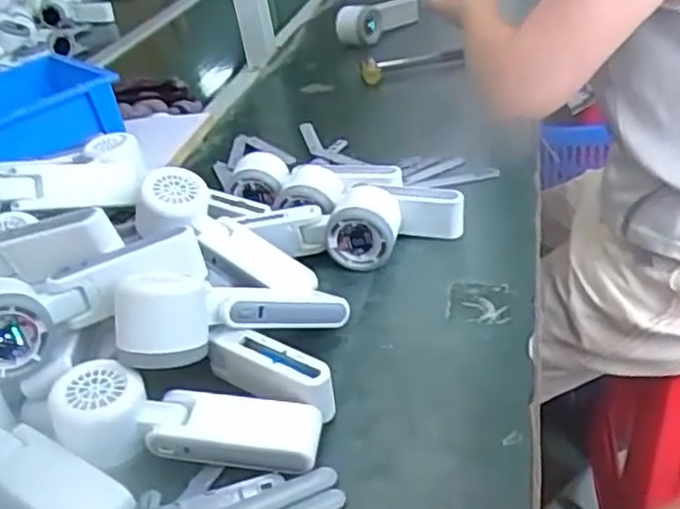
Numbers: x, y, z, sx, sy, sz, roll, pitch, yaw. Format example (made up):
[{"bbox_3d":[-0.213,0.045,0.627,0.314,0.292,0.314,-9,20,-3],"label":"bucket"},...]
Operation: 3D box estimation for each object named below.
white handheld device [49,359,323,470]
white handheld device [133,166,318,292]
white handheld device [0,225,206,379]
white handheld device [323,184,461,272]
[{"bbox_3d":[-0.097,0.103,0.456,0.166,0.048,0.057,-2,32,6],"label":"white handheld device"},{"bbox_3d":[-0.098,-0.012,0.604,0.171,0.045,0.061,32,41,7],"label":"white handheld device"},{"bbox_3d":[-0.180,0.026,0.508,0.169,0.054,0.060,-26,35,-23],"label":"white handheld device"},{"bbox_3d":[0.050,-0.028,0.632,0.113,0.050,0.076,2,33,12],"label":"white handheld device"}]

